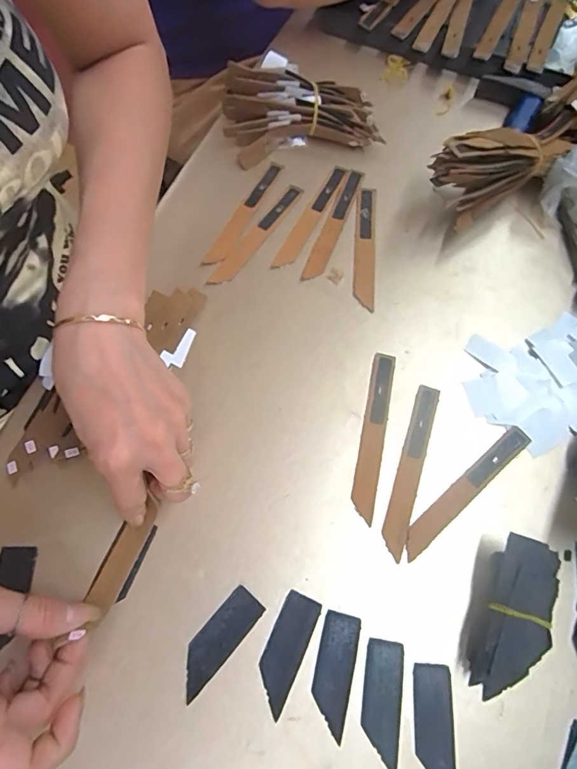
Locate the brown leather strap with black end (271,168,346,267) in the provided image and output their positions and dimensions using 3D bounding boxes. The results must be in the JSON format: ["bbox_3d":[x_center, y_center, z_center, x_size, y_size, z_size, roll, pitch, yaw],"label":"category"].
[{"bbox_3d":[0.021,-0.148,0.397,0.016,0.005,0.121,26,70,8],"label":"brown leather strap with black end"}]

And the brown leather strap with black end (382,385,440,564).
[{"bbox_3d":[0.087,0.058,0.319,0.016,0.004,0.123,19,69,5],"label":"brown leather strap with black end"}]

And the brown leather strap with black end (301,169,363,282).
[{"bbox_3d":[0.040,-0.140,0.394,0.015,0.005,0.119,19,71,10],"label":"brown leather strap with black end"}]

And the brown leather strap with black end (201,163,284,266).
[{"bbox_3d":[-0.039,-0.152,0.401,0.017,0.004,0.122,22,71,16],"label":"brown leather strap with black end"}]

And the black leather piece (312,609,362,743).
[{"bbox_3d":[0.028,0.173,0.272,0.023,0.004,0.062,15,69,4],"label":"black leather piece"}]

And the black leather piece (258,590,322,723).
[{"bbox_3d":[-0.002,0.162,0.275,0.022,0.004,0.064,24,70,7],"label":"black leather piece"}]

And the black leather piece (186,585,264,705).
[{"bbox_3d":[-0.043,0.157,0.277,0.023,0.004,0.063,40,72,13],"label":"black leather piece"}]

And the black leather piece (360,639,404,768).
[{"bbox_3d":[0.055,0.188,0.268,0.023,0.004,0.062,10,69,2],"label":"black leather piece"}]

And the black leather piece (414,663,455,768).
[{"bbox_3d":[0.085,0.200,0.263,0.022,0.004,0.063,5,68,0],"label":"black leather piece"}]

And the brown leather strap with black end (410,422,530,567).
[{"bbox_3d":[0.124,0.073,0.314,0.121,0.004,0.016,-38,74,-15],"label":"brown leather strap with black end"}]

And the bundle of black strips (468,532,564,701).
[{"bbox_3d":[0.133,0.140,0.273,0.036,0.033,0.087,26,70,8],"label":"bundle of black strips"}]

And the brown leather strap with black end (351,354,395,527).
[{"bbox_3d":[0.062,0.035,0.329,0.018,0.004,0.122,12,69,3],"label":"brown leather strap with black end"}]

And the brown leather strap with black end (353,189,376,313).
[{"bbox_3d":[0.066,-0.120,0.390,0.017,0.004,0.123,5,68,0],"label":"brown leather strap with black end"}]

